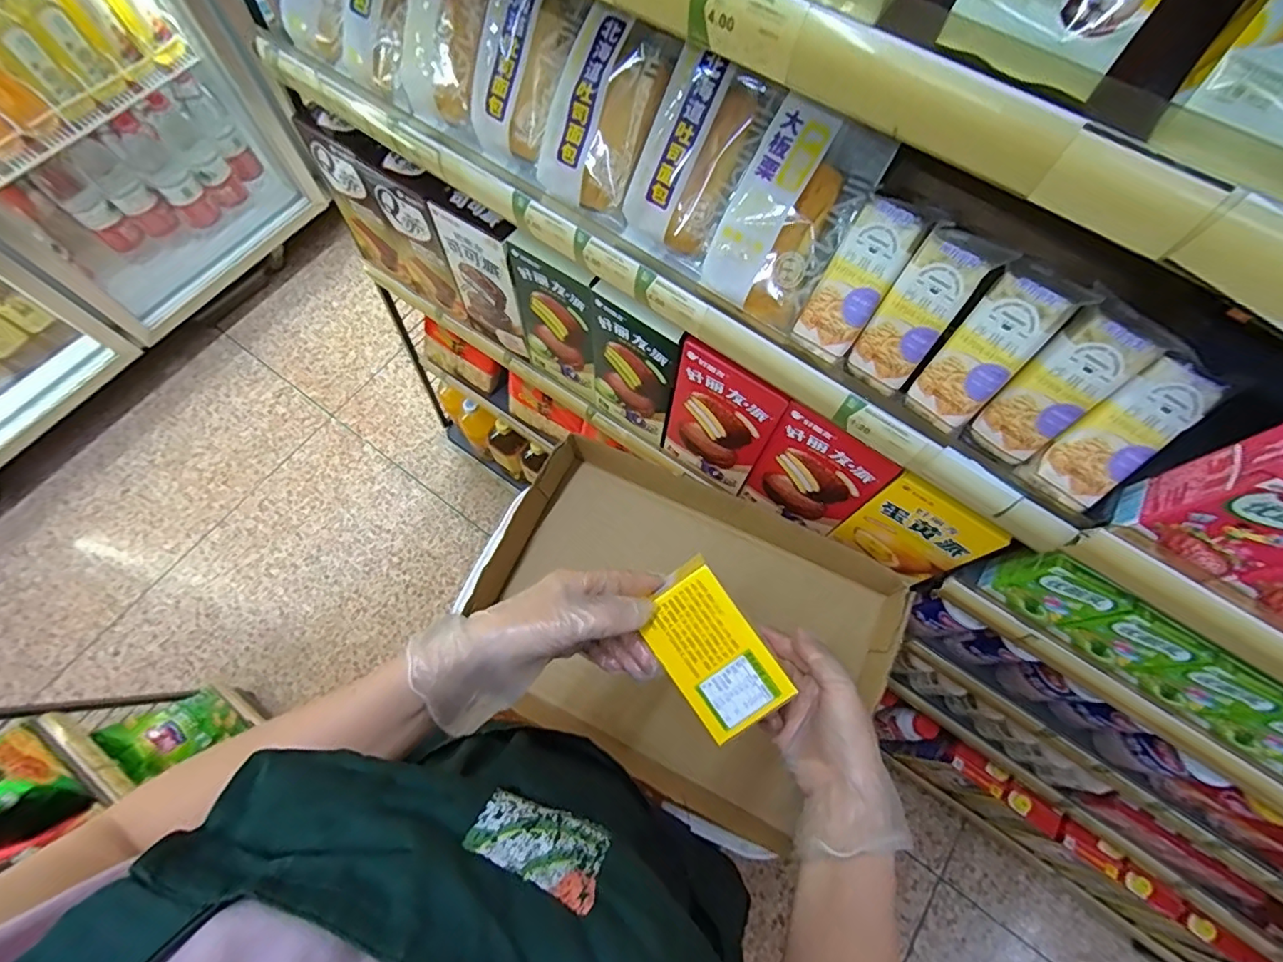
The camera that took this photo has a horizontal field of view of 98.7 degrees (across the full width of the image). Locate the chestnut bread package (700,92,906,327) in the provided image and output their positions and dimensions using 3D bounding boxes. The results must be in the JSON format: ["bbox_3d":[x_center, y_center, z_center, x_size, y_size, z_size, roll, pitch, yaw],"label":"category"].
[{"bbox_3d":[0.111,-0.198,0.417,0.087,0.036,0.143,30,110,2],"label":"chestnut bread package"}]

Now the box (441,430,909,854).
[{"bbox_3d":[0.027,0.160,0.595,0.406,0.096,0.298,27,71,8],"label":"box"}]

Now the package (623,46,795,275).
[{"bbox_3d":[0.042,-0.252,0.444,0.085,0.144,0.041,31,29,3],"label":"package"}]

